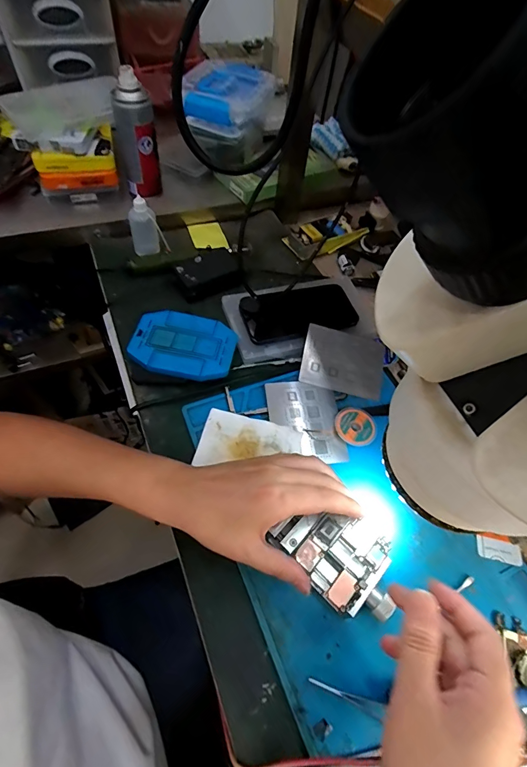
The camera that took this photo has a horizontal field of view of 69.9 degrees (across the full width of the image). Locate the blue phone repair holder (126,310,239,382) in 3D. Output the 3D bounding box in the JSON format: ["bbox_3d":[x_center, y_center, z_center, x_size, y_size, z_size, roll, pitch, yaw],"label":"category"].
[{"bbox_3d":[-0.095,-0.044,0.453,0.118,0.024,0.090,9,56,1],"label":"blue phone repair holder"}]

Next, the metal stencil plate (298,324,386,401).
[{"bbox_3d":[0.098,-0.027,0.462,0.101,0.004,0.080,15,67,-4],"label":"metal stencil plate"}]

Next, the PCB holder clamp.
[{"bbox_3d":[0.066,0.144,0.314,0.067,0.024,0.104,-38,67,-25],"label":"PCB holder clamp"}]

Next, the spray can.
[{"bbox_3d":[-0.180,-0.339,0.535,0.055,0.159,0.048,-13,58,-14],"label":"spray can"}]

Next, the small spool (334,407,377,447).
[{"bbox_3d":[0.101,0.048,0.417,0.042,0.009,0.045,2,56,-3],"label":"small spool"}]

